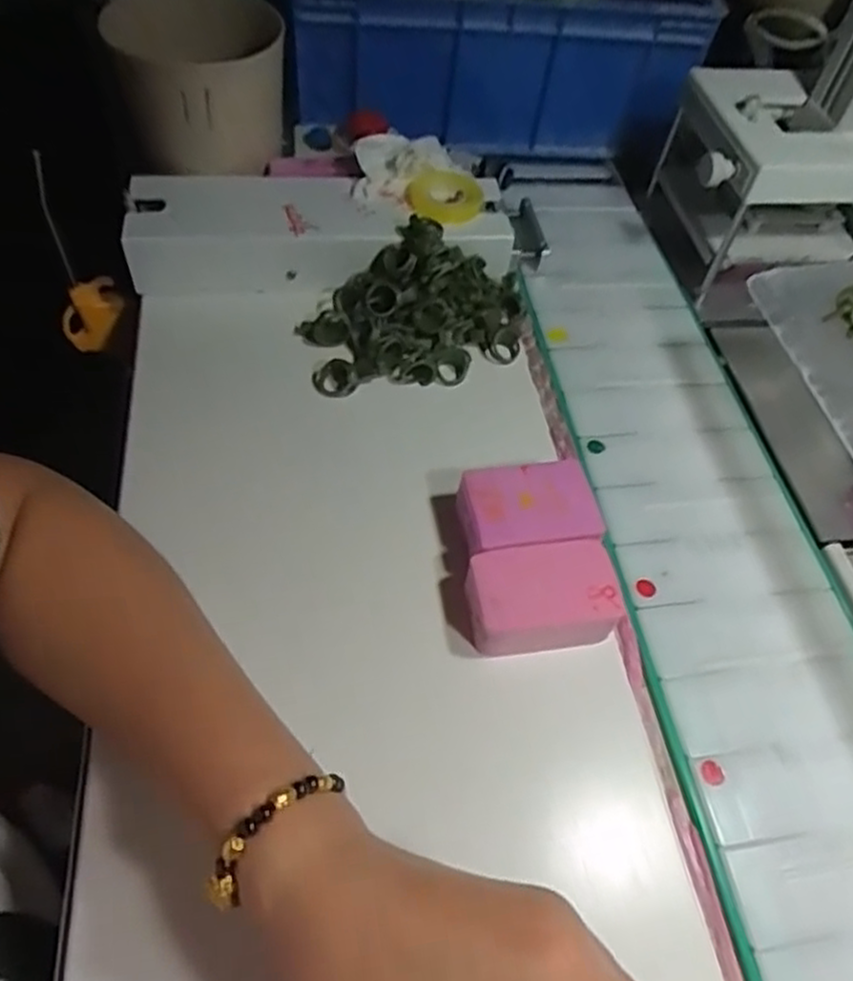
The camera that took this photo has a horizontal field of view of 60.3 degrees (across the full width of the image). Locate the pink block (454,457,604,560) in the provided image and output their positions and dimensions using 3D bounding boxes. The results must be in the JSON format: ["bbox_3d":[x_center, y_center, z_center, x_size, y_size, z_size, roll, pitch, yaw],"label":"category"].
[{"bbox_3d":[0.053,0.013,0.392,0.071,0.032,0.048,-7,56,-11],"label":"pink block"}]

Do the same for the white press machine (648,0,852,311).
[{"bbox_3d":[0.252,-0.245,0.513,0.161,0.185,0.133,-6,56,-8],"label":"white press machine"}]

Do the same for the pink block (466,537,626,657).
[{"bbox_3d":[0.057,0.053,0.368,0.073,0.026,0.046,-5,56,-10],"label":"pink block"}]

